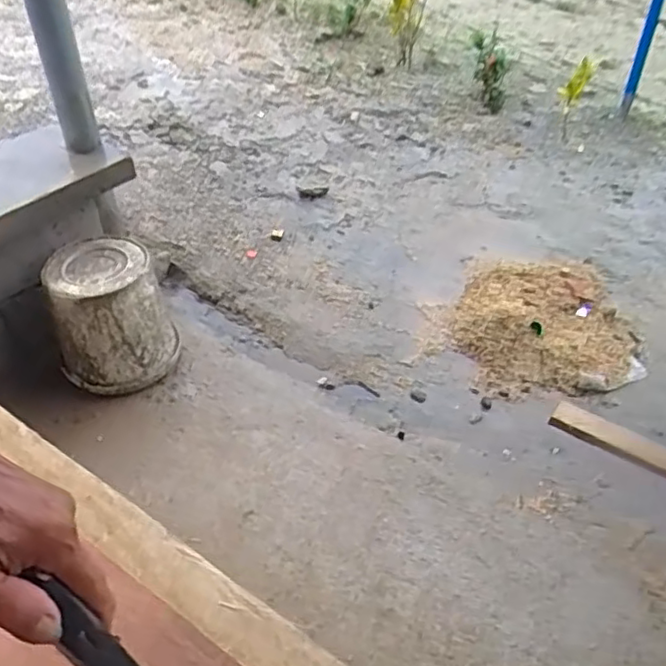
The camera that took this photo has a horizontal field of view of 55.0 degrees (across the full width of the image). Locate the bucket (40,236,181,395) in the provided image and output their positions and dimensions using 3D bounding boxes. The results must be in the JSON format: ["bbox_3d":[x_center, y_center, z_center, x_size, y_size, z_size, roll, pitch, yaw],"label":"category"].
[{"bbox_3d":[-0.572,-0.041,1.661,0.283,0.335,0.283,0,40,0],"label":"bucket"}]

